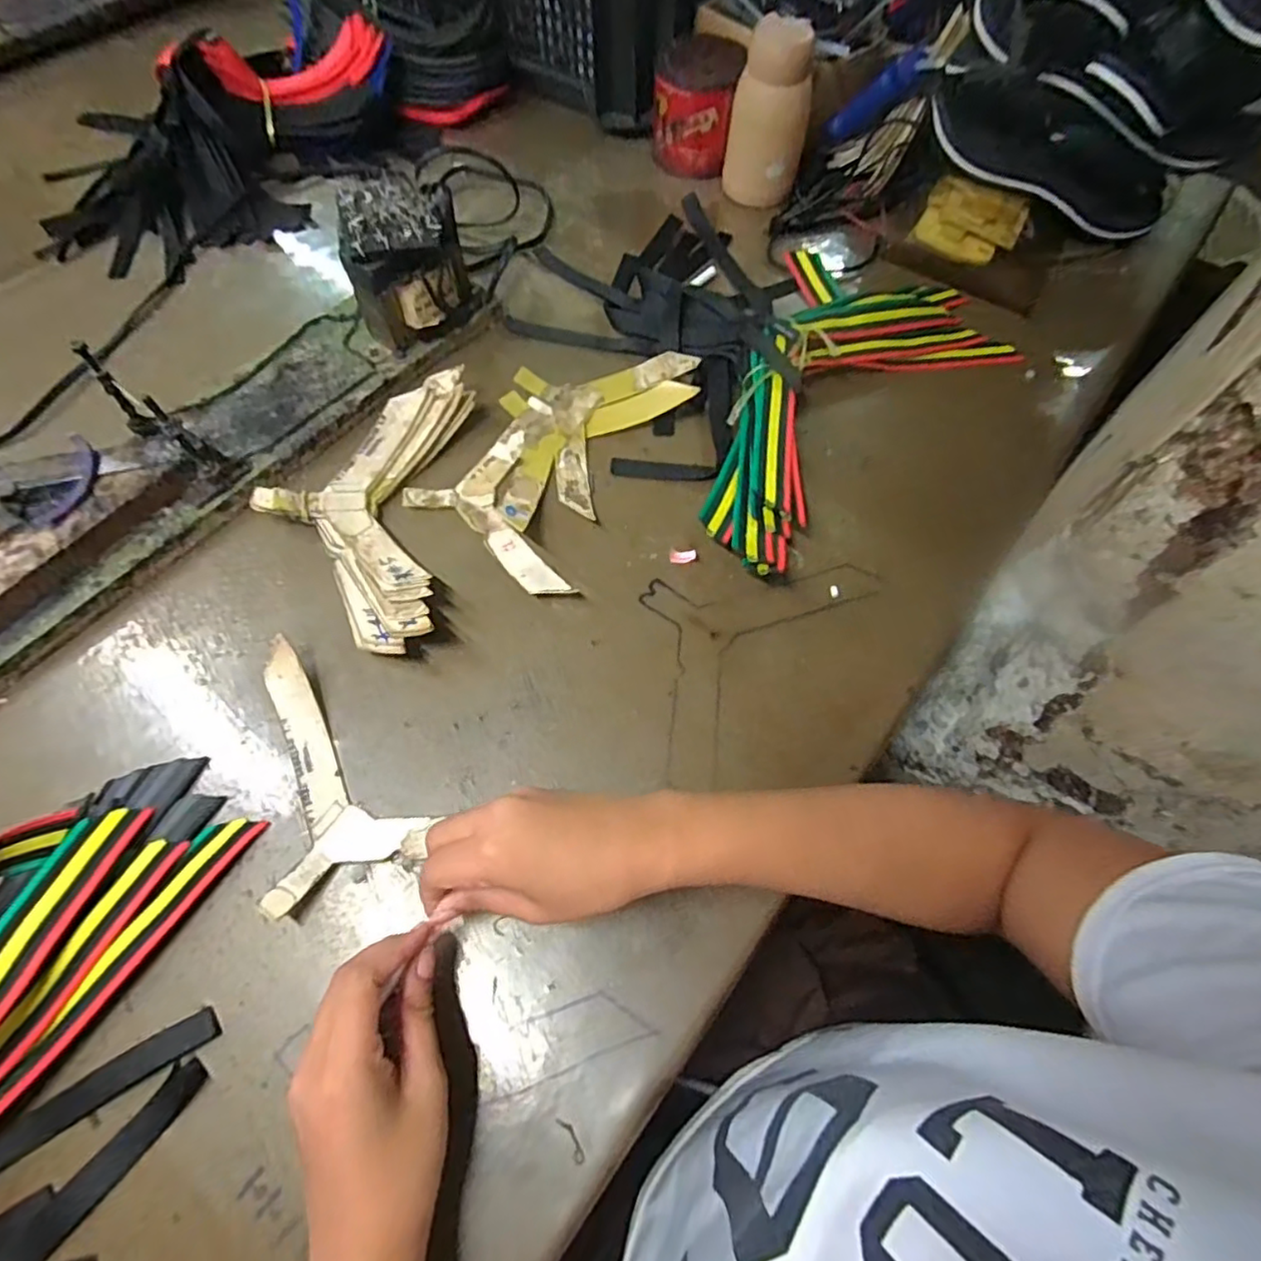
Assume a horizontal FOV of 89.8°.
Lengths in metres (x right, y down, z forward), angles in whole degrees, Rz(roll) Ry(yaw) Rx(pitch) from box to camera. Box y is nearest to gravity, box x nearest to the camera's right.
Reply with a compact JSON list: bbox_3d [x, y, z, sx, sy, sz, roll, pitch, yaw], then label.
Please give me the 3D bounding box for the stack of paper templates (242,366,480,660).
[{"bbox_3d":[-0.197,-0.095,0.467,0.133,0.030,0.239,1,64,0],"label":"stack of paper templates"}]

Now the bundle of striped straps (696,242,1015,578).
[{"bbox_3d":[0.198,-0.187,0.515,0.207,0.031,0.373,16,65,7],"label":"bundle of striped straps"}]

